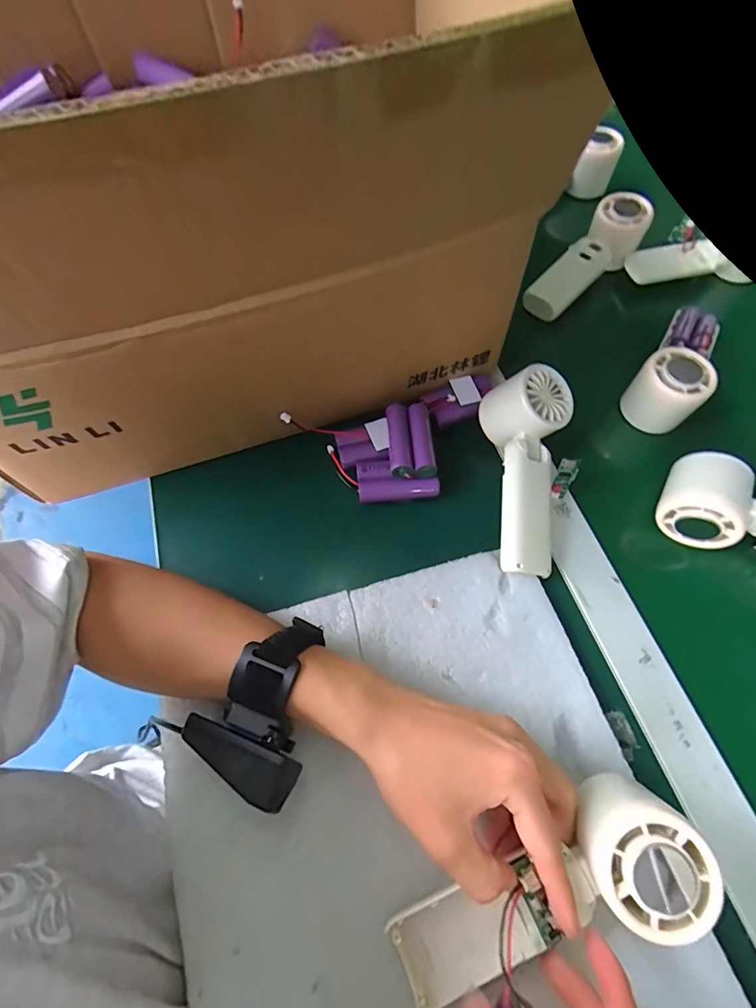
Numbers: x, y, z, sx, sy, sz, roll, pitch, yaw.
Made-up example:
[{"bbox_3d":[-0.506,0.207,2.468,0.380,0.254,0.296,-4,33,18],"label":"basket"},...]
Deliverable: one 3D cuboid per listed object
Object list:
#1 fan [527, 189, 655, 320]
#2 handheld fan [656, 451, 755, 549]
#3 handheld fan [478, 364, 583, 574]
[{"bbox_3d":[0.224,-0.261,0.479,0.169,0.038,0.052,-45,71,-6],"label":"fan"},{"bbox_3d":[0.304,0.013,0.333,0.159,0.064,0.055,23,64,10],"label":"handheld fan"},{"bbox_3d":[0.122,-0.026,0.352,0.072,0.047,0.161,4,78,1],"label":"handheld fan"}]

